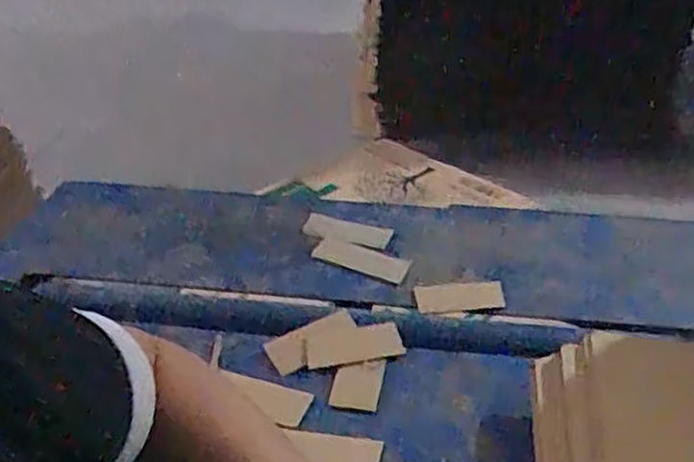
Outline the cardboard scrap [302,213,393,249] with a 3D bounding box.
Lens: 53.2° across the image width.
[{"bbox_3d":[0.000,0.001,0.724,0.090,0.007,0.026,13,74,15],"label":"cardboard scrap"}]

